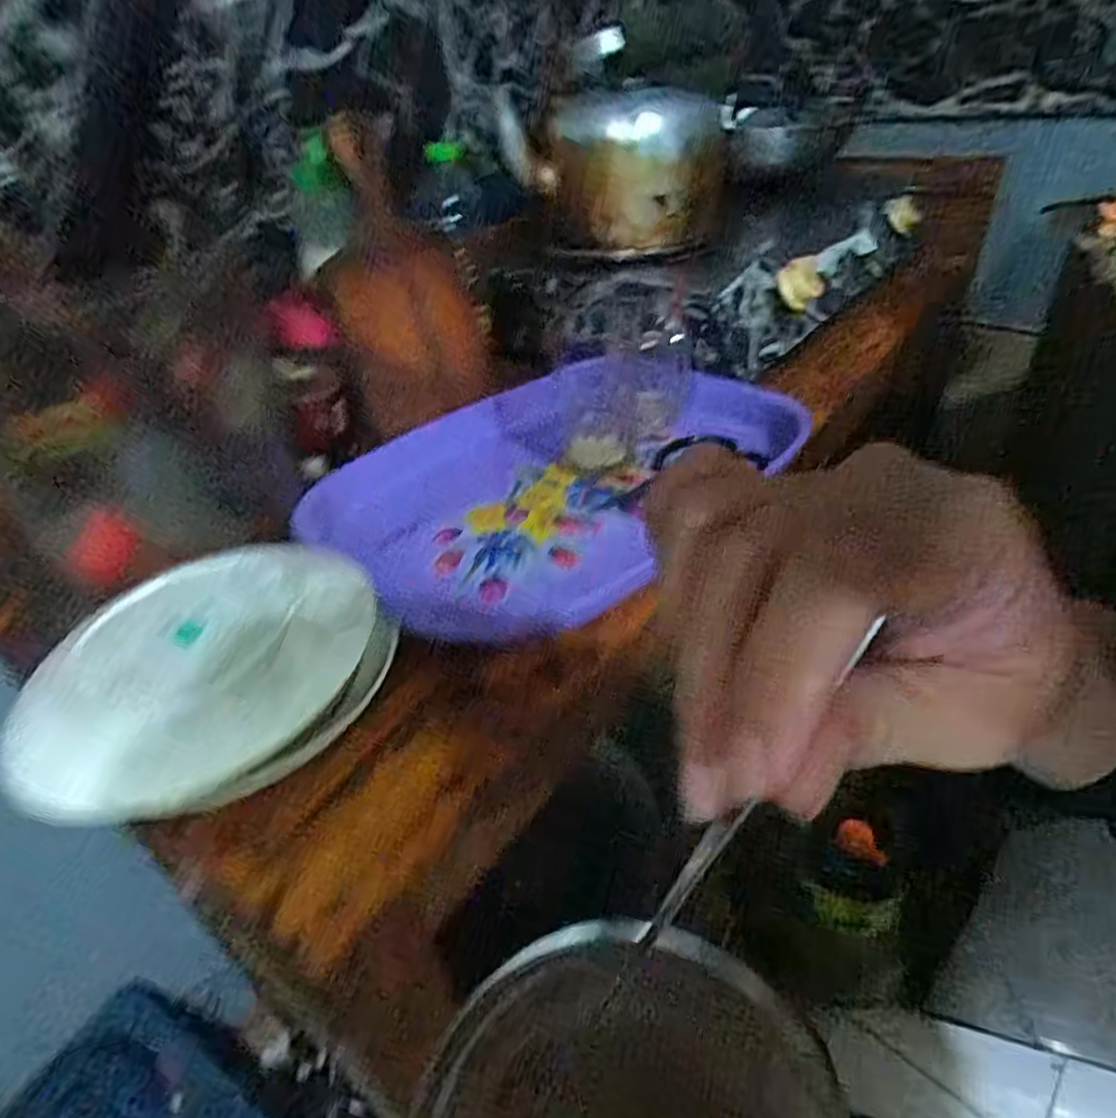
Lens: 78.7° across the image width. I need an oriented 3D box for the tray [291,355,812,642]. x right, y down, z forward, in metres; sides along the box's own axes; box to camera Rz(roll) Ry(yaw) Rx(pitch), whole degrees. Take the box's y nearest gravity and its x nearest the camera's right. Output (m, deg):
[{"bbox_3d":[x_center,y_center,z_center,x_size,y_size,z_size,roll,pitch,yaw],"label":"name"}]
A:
[{"bbox_3d":[-0.014,-0.079,0.583,0.301,0.060,0.400,24,45,34],"label":"tray"}]

